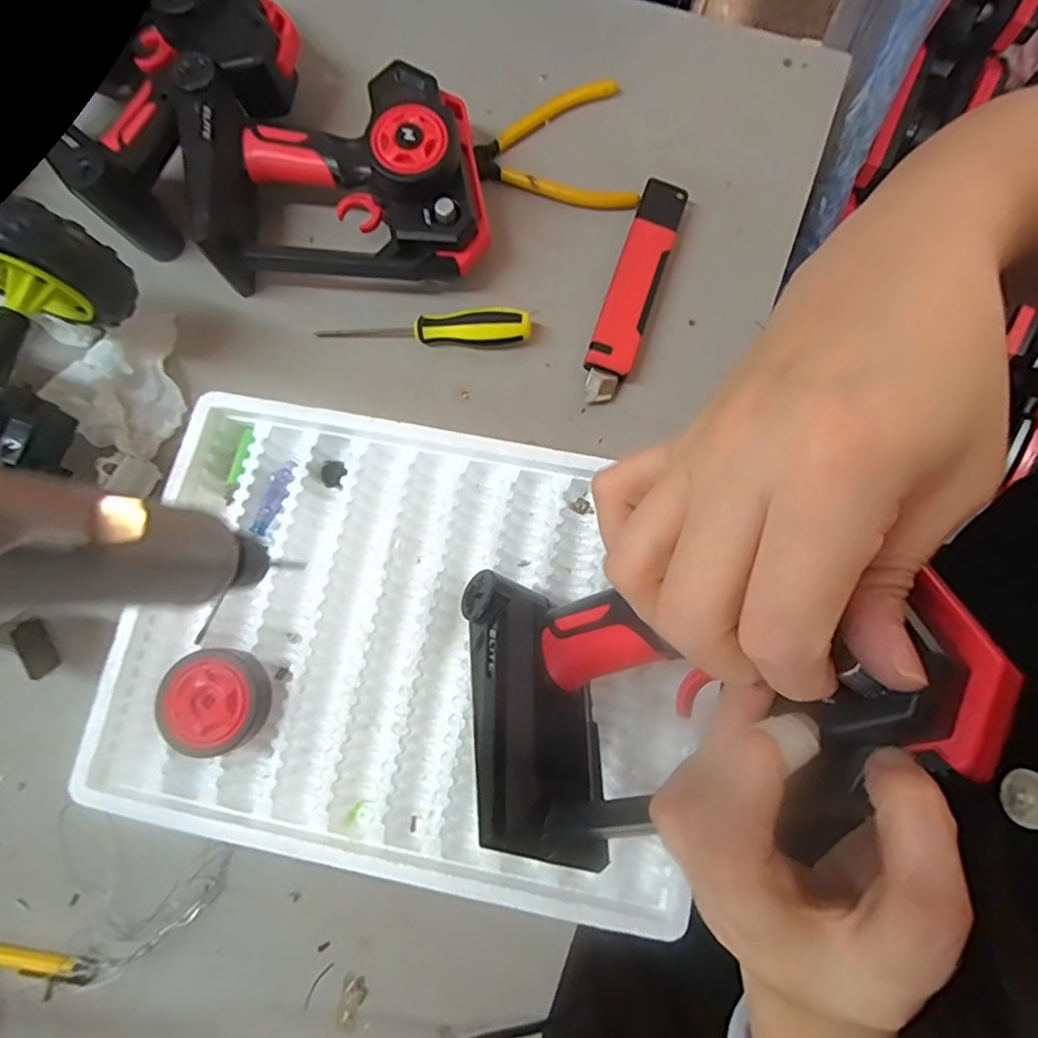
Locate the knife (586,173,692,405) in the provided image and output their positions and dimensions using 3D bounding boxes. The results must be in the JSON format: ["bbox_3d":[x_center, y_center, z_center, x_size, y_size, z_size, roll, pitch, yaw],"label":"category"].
[{"bbox_3d":[0.081,-0.162,0.426,0.032,0.021,0.172,19,79,5],"label":"knife"}]

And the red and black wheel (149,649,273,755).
[{"bbox_3d":[-0.173,0.104,0.344,0.056,0.024,0.055,0,77,1],"label":"red and black wheel"}]

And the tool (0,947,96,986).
[{"bbox_3d":[-0.312,0.252,0.347,0.139,0.006,0.012,8,78,3],"label":"tool"}]

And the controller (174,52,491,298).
[{"bbox_3d":[-0.125,-0.243,0.418,0.193,0.079,0.169,-8,77,-1],"label":"controller"}]

